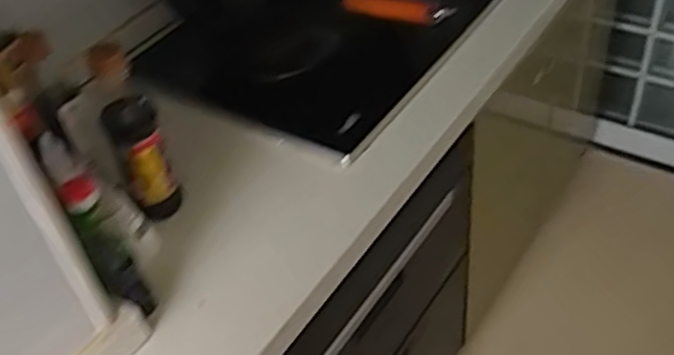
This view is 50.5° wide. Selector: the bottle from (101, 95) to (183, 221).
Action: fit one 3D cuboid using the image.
[{"bbox_3d":[-0.233,-0.024,0.866,0.055,0.164,0.046,-19,44,-12],"label":"bottle"}]

